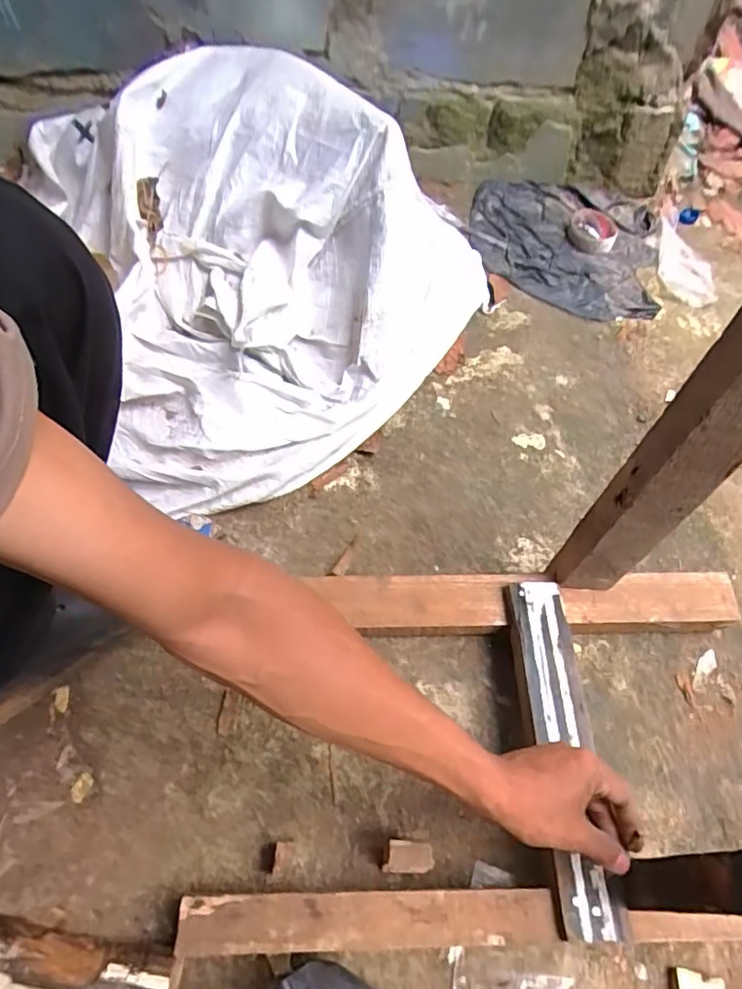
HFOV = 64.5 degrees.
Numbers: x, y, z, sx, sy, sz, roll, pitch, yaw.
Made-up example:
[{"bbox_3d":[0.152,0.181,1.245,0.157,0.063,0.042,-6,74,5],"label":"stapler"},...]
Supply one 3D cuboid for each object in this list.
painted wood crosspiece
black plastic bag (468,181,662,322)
[{"bbox_3d":[0.178,0.229,0.555,0.059,0.023,0.308,2,56,-3],"label":"painted wood crosspiece"},{"bbox_3d":[0.348,-0.453,1.054,0.334,0.033,0.347,13,59,3],"label":"black plastic bag"}]

